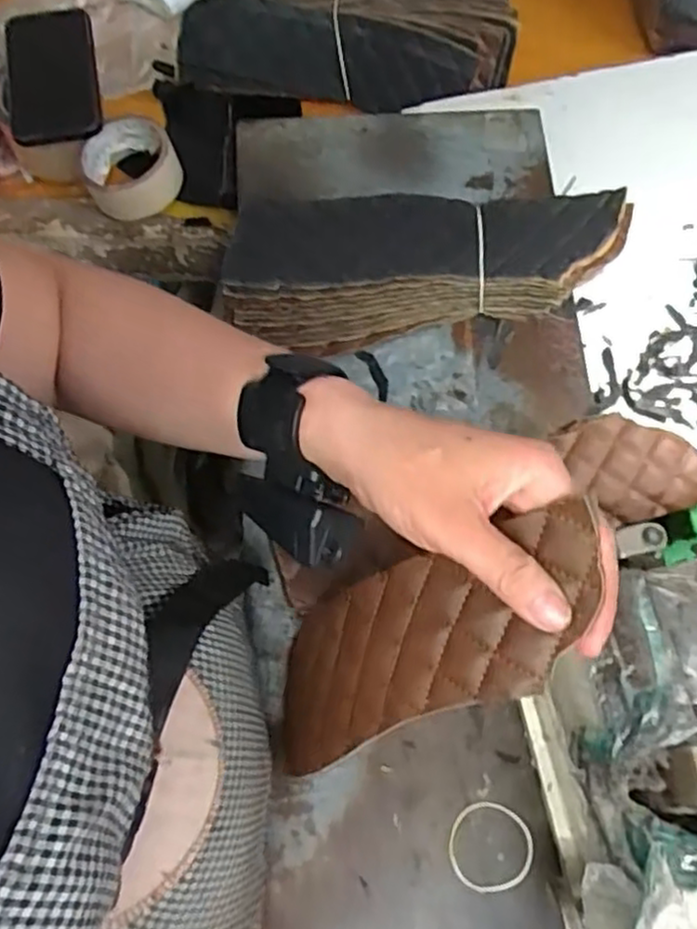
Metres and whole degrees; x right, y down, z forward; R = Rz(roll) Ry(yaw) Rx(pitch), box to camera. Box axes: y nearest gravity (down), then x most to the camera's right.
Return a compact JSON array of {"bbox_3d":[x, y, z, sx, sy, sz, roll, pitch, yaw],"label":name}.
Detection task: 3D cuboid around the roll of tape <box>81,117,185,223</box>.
[{"bbox_3d":[-0.200,-0.273,0.655,0.081,0.049,0.084,-2,69,5],"label":"roll of tape"}]

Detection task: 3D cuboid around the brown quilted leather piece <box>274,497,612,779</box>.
[{"bbox_3d":[0.021,0.090,0.343,0.030,0.233,0.072,-3,63,-43],"label":"brown quilted leather piece"}]

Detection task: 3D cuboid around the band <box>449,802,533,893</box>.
[{"bbox_3d":[0.083,0.225,0.423,0.048,0.004,0.046,-3,67,7],"label":"band"}]

